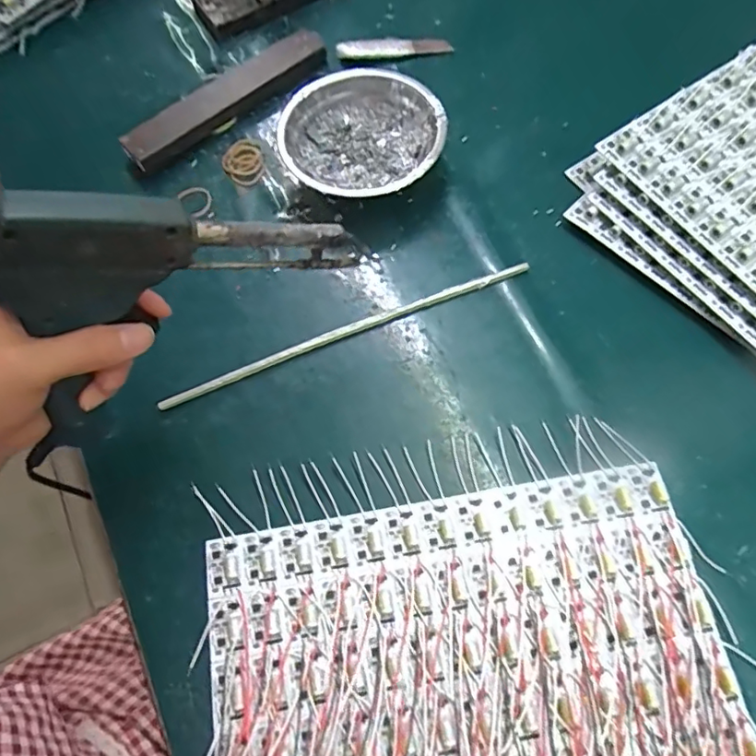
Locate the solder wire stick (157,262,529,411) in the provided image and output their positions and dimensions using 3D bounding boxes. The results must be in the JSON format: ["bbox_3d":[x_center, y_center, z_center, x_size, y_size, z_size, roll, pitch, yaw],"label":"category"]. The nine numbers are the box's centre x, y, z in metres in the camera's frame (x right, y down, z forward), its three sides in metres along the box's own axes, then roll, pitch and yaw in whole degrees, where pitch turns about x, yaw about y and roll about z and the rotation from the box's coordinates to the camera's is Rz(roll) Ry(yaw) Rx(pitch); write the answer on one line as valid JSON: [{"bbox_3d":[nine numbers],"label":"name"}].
[{"bbox_3d":[-0.022,-0.034,0.402,0.281,0.006,0.011,-21,68,-4],"label":"solder wire stick"}]

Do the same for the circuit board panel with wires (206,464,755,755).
[{"bbox_3d":[0.054,0.188,0.298,0.283,0.015,0.239,-10,69,-1],"label":"circuit board panel with wires"}]

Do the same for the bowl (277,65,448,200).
[{"bbox_3d":[-0.012,-0.187,0.441,0.123,0.049,0.116,-1,68,4],"label":"bowl"}]

